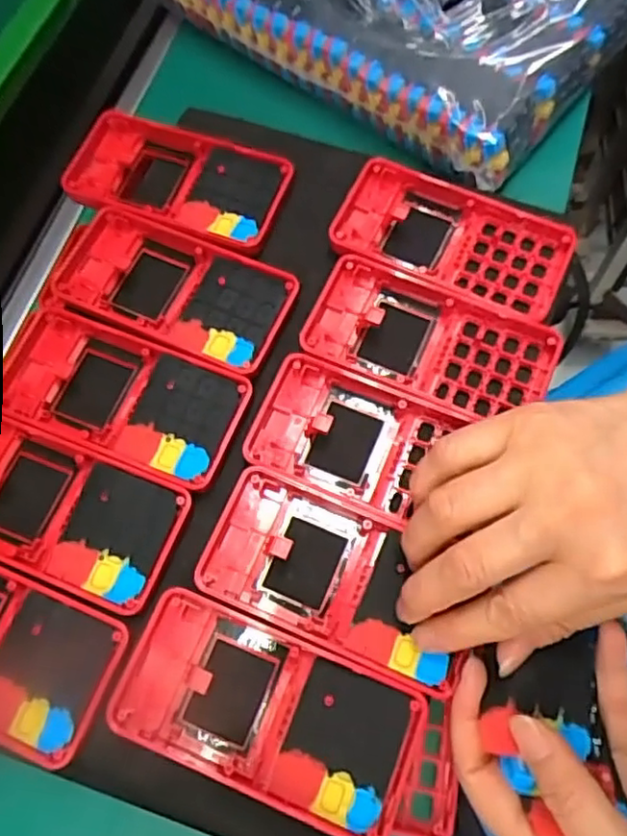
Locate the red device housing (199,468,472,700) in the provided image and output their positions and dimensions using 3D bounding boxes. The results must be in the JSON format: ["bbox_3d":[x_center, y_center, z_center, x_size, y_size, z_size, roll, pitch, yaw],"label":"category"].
[{"bbox_3d":[0.011,0.070,0.291,0.117,0.015,0.061,21,72,10],"label":"red device housing"}]

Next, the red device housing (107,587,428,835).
[{"bbox_3d":[-0.018,0.122,0.272,0.120,0.018,0.061,20,72,10],"label":"red device housing"}]

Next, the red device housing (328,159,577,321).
[{"bbox_3d":[0.074,-0.096,0.355,0.125,0.018,0.068,19,71,10],"label":"red device housing"}]

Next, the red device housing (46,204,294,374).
[{"bbox_3d":[-0.075,-0.067,0.352,0.124,0.015,0.063,23,72,11],"label":"red device housing"}]

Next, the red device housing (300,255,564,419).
[{"bbox_3d":[0.058,-0.037,0.334,0.124,0.017,0.062,23,72,11],"label":"red device housing"}]

